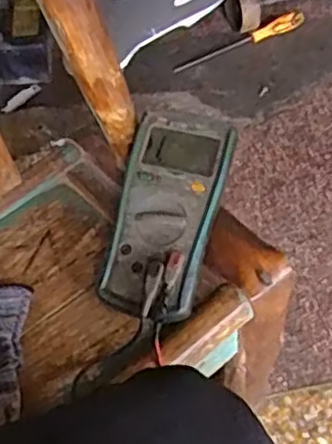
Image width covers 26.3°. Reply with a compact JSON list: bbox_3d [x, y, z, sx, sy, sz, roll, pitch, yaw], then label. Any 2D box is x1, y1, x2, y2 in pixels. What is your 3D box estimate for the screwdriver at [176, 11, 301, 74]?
[{"bbox_3d":[0.128,-0.309,1.219,0.249,0.029,0.023,-24,58,-17],"label":"screwdriver"}]

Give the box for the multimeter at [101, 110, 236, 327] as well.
[{"bbox_3d":[0.000,-0.007,0.603,0.087,0.040,0.182,12,73,7],"label":"multimeter"}]

